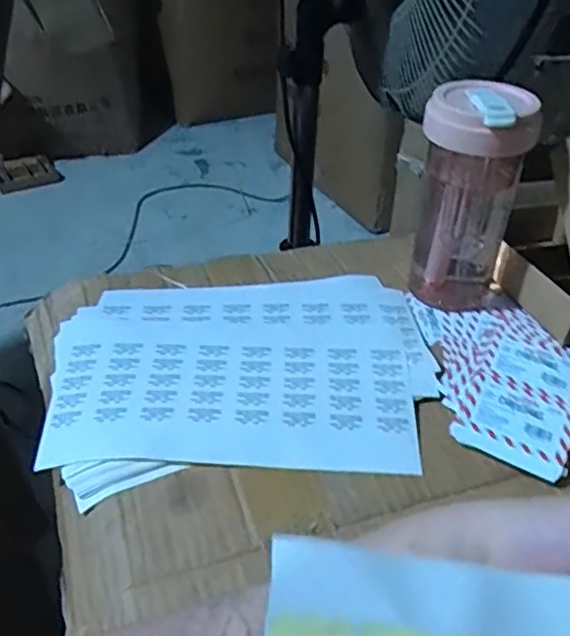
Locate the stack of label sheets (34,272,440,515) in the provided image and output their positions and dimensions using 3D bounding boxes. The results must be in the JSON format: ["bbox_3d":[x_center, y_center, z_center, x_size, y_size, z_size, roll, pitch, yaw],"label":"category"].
[{"bbox_3d":[-0.033,0.033,0.502,0.280,0.014,0.211,-2,39,-7],"label":"stack of label sheets"}]

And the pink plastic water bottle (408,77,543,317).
[{"bbox_3d":[0.145,-0.094,0.531,0.084,0.172,0.071,14,40,13],"label":"pink plastic water bottle"}]

